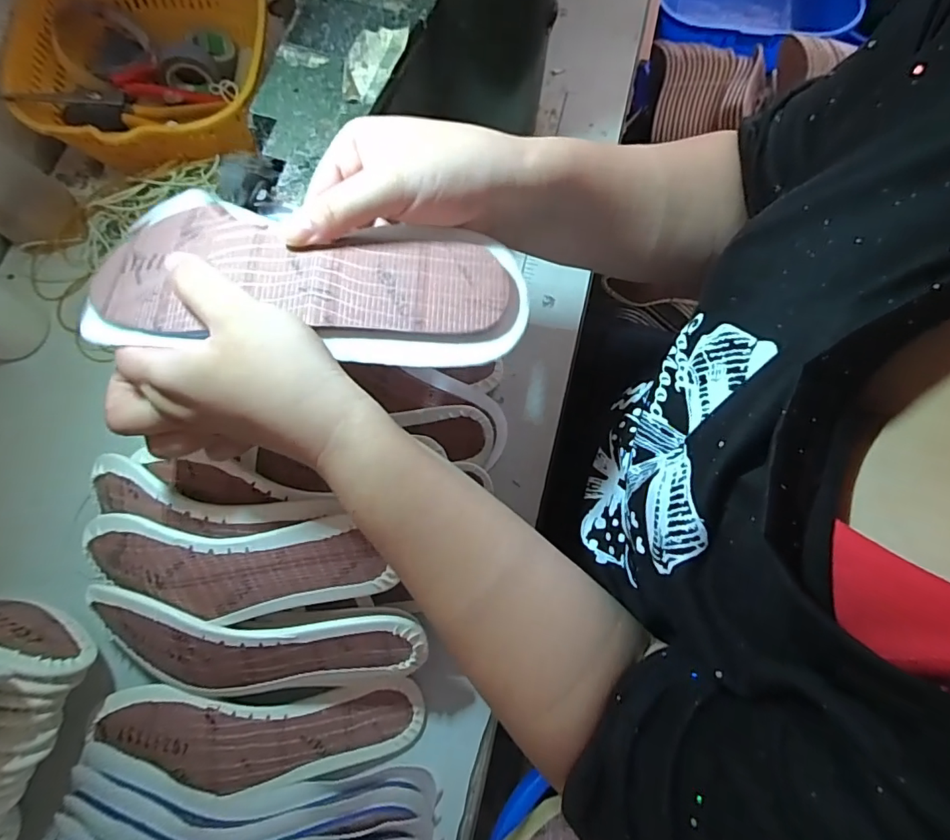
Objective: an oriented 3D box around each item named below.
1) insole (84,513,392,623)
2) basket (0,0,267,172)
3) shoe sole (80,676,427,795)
[{"bbox_3d":[-0.150,0.088,0.313,0.198,0.027,0.061,-2,103,3],"label":"insole"},{"bbox_3d":[-0.310,-0.334,0.481,0.199,0.075,0.230,9,76,1],"label":"basket"},{"bbox_3d":[-0.148,0.216,0.356,0.217,0.043,0.058,-1,76,-1],"label":"shoe sole"}]

